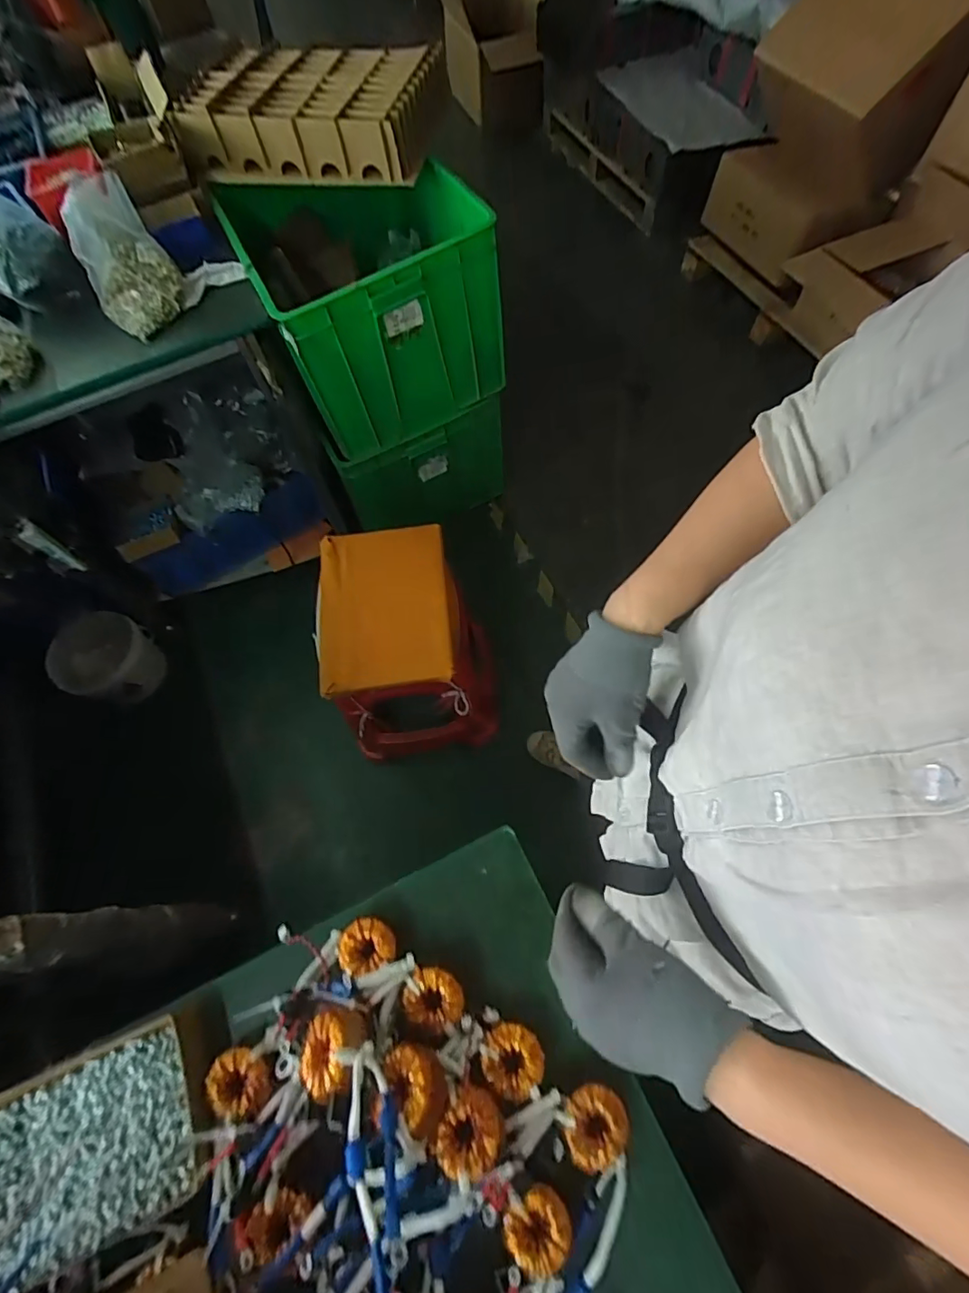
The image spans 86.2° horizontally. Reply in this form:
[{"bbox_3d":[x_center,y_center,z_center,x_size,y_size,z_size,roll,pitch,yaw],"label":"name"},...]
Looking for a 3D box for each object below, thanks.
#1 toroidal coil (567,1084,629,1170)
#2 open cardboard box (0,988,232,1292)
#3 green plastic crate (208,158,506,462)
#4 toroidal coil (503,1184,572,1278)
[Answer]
[{"bbox_3d":[0.099,0.419,0.450,0.055,0.022,0.055,-1,65,3],"label":"toroidal coil"},{"bbox_3d":[-0.354,0.452,0.476,0.232,0.051,0.138,-24,66,-8],"label":"open cardboard box"},{"bbox_3d":[-0.259,-0.824,1.246,0.510,0.405,0.523,-26,67,-9],"label":"green plastic crate"},{"bbox_3d":[0.046,0.484,0.428,0.055,0.017,0.052,-1,65,3],"label":"toroidal coil"}]

